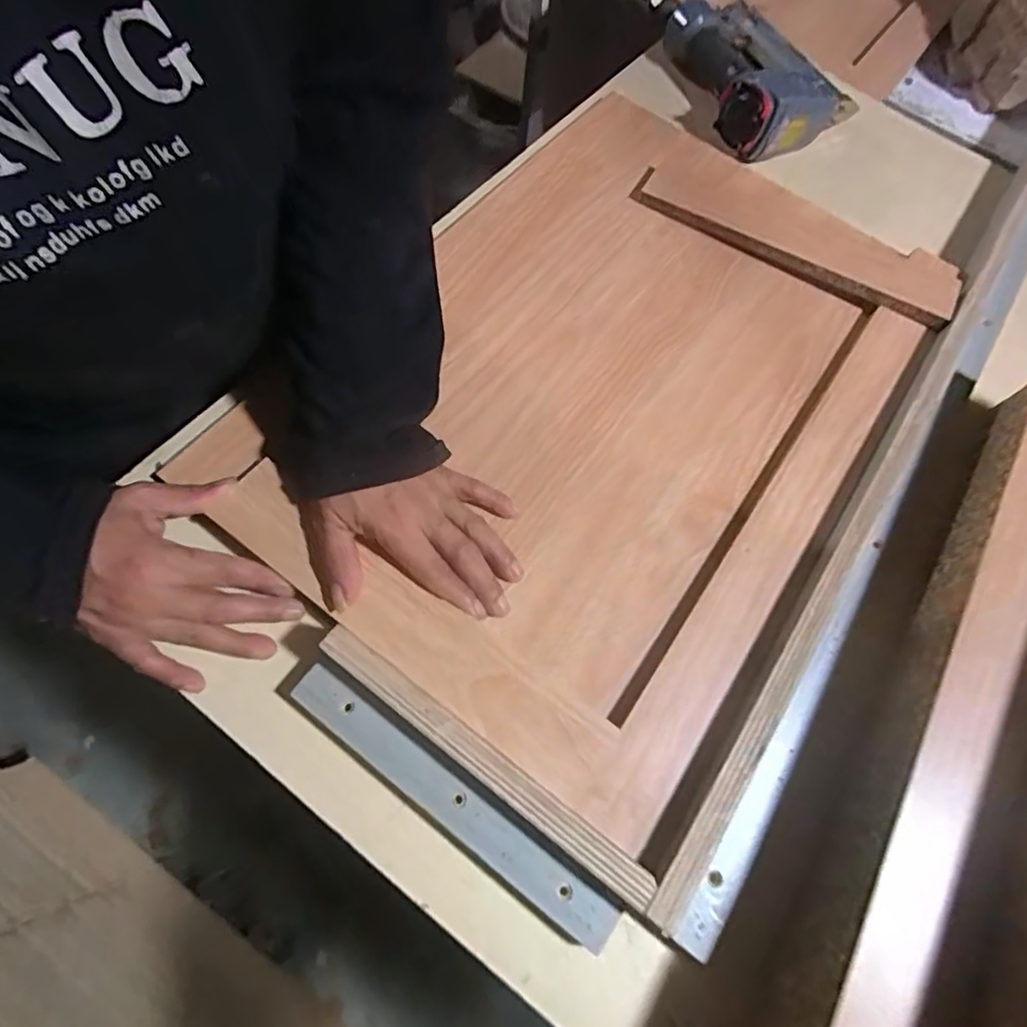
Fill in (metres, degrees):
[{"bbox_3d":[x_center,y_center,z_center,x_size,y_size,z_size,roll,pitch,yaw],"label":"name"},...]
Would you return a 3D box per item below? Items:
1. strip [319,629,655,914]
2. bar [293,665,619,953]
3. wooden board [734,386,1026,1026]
[{"bbox_3d":[-0.018,0.137,0.326,0.219,0.028,0.017,35,68,10],"label":"strip"},{"bbox_3d":[-0.037,0.162,0.328,0.218,0.008,0.024,36,68,10],"label":"bar"},{"bbox_3d":[0.255,0.119,0.352,0.042,0.077,0.565,34,67,10],"label":"wooden board"}]

